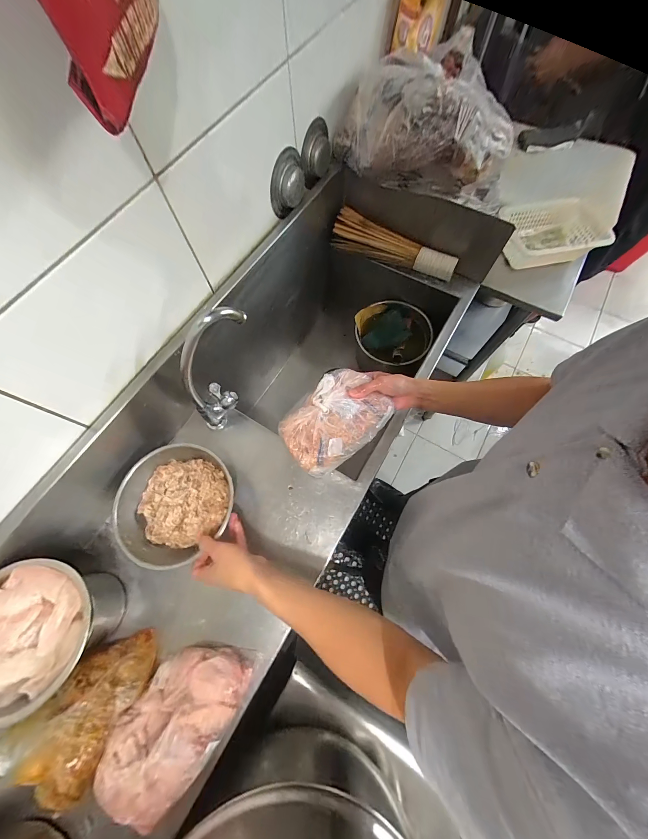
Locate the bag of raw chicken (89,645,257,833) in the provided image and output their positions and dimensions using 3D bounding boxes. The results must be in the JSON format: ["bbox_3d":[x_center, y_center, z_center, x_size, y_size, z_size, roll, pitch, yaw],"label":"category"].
[{"bbox_3d":[-0.201,0.409,0.401,0.128,0.069,0.194,32,74,12],"label":"bag of raw chicken"}]

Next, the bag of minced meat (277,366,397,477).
[{"bbox_3d":[0.019,-0.001,0.515,0.188,0.042,0.129,-40,75,-12],"label":"bag of minced meat"}]

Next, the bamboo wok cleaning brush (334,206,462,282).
[{"bbox_3d":[0.163,-0.405,0.681,0.295,0.062,0.052,20,72,8],"label":"bamboo wok cleaning brush"}]

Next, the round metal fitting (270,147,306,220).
[{"bbox_3d":[-0.065,-0.449,0.555,0.035,0.118,0.104,26,73,10],"label":"round metal fitting"}]

